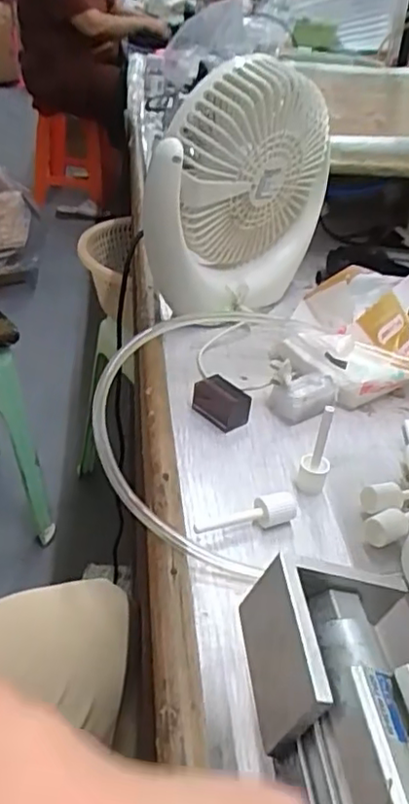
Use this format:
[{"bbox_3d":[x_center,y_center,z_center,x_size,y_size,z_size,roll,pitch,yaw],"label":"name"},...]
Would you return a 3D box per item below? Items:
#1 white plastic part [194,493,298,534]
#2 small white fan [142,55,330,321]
[{"bbox_3d":[0.025,0.070,0.382,0.065,0.018,0.015,-5,37,-14],"label":"white plastic part"},{"bbox_3d":[0.029,-0.184,0.557,0.094,0.203,0.157,25,40,25],"label":"small white fan"}]

